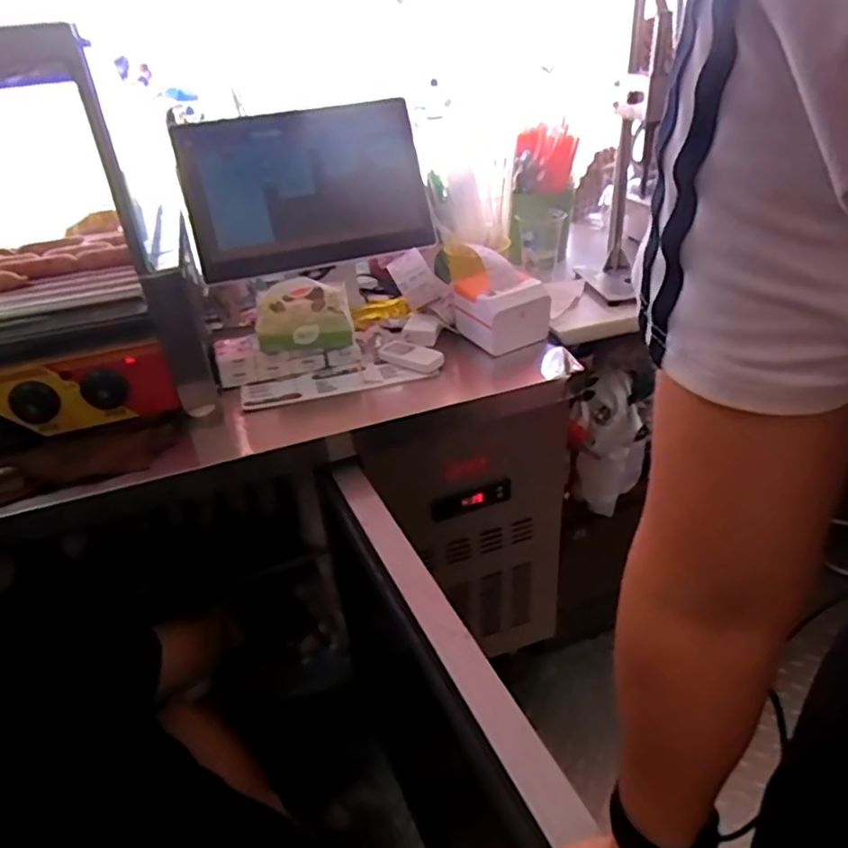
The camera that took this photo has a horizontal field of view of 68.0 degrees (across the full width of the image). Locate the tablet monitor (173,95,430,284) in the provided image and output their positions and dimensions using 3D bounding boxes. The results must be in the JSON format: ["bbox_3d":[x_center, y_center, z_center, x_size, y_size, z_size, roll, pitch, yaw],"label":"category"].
[{"bbox_3d":[-0.182,-0.383,1.015,0.393,0.243,0.046,-15,9,-21],"label":"tablet monitor"}]

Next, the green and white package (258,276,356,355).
[{"bbox_3d":[-0.175,-0.149,0.937,0.143,0.118,0.061,-16,33,-17],"label":"green and white package"}]

